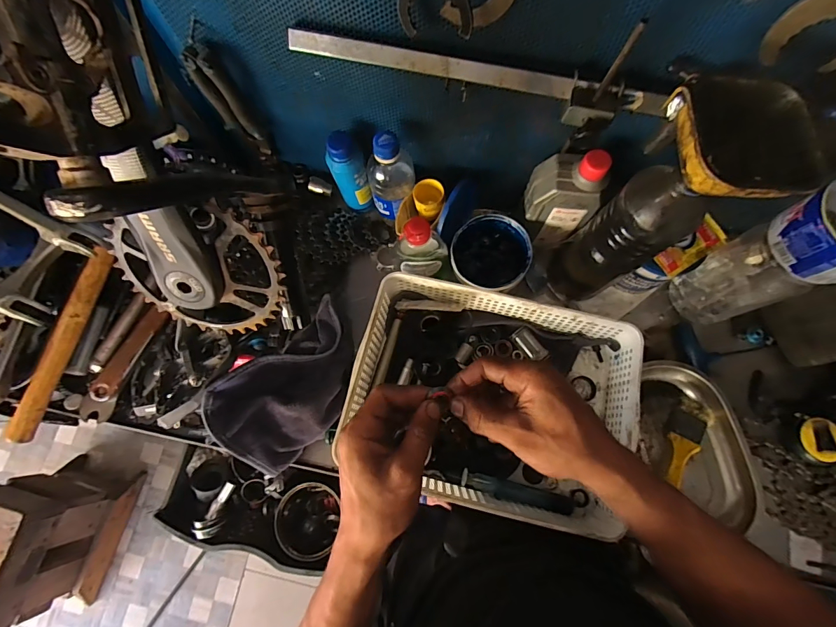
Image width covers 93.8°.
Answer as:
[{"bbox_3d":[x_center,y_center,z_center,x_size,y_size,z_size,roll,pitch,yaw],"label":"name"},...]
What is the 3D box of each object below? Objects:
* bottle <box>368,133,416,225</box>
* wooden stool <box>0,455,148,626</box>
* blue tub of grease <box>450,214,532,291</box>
[{"bbox_3d":[-0.037,-0.179,0.530,0.053,0.157,0.055,-1,74,2],"label":"bottle"},{"bbox_3d":[-1.089,0.639,1.094,0.262,0.398,0.341,14,75,6],"label":"wooden stool"},{"bbox_3d":[0.098,-0.077,0.536,0.101,0.077,0.095,-1,74,2],"label":"blue tub of grease"}]

